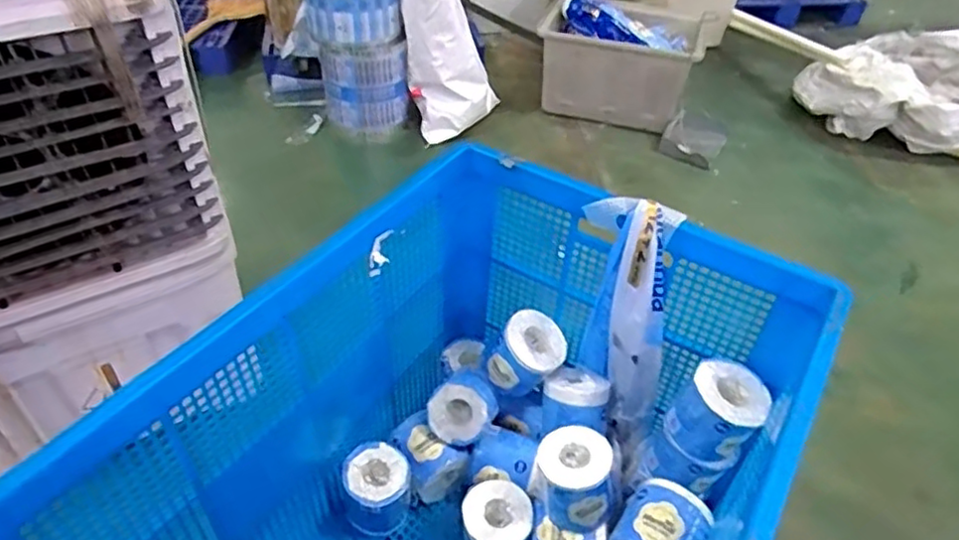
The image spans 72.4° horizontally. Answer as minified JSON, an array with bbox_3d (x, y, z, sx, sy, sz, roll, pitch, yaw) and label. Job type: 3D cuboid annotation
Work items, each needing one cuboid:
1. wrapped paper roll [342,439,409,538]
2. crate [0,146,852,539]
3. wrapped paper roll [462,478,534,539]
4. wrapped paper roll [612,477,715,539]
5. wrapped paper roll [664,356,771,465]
[{"bbox_3d":[-0.161,0.344,1.030,0.103,0.110,0.097,-6,43,-10],"label":"wrapped paper roll"},{"bbox_3d":[-0.022,0.314,0.805,0.555,0.508,0.785,26,47,23],"label":"crate"},{"bbox_3d":[0.025,0.388,0.992,0.101,0.091,0.109,-6,43,-10],"label":"wrapped paper roll"},{"bbox_3d":[0.246,0.351,0.873,0.104,0.086,0.119,31,48,27],"label":"wrapped paper roll"},{"bbox_3d":[0.330,0.190,0.893,0.106,0.111,0.106,-32,53,-33],"label":"wrapped paper roll"}]

